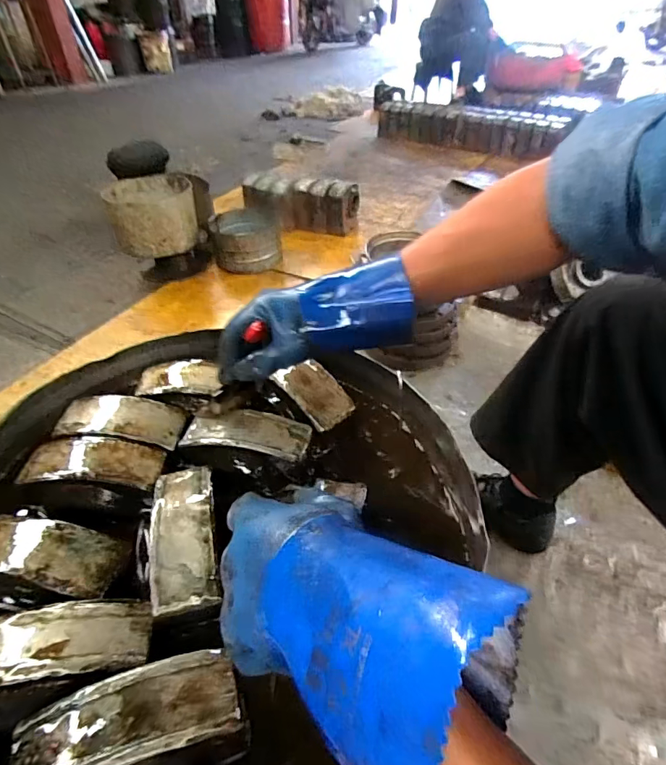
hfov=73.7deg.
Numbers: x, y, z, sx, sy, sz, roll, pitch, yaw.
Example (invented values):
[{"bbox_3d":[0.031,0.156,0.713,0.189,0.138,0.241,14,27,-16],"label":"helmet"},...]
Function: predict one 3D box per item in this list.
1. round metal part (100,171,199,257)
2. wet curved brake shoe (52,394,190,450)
[{"bbox_3d":[-0.640,-0.600,1.588,0.292,0.170,0.327,-18,46,-19],"label":"round metal part"},{"bbox_3d":[-0.271,0.044,0.564,0.163,0.026,0.060,4,43,4],"label":"wet curved brake shoe"}]

